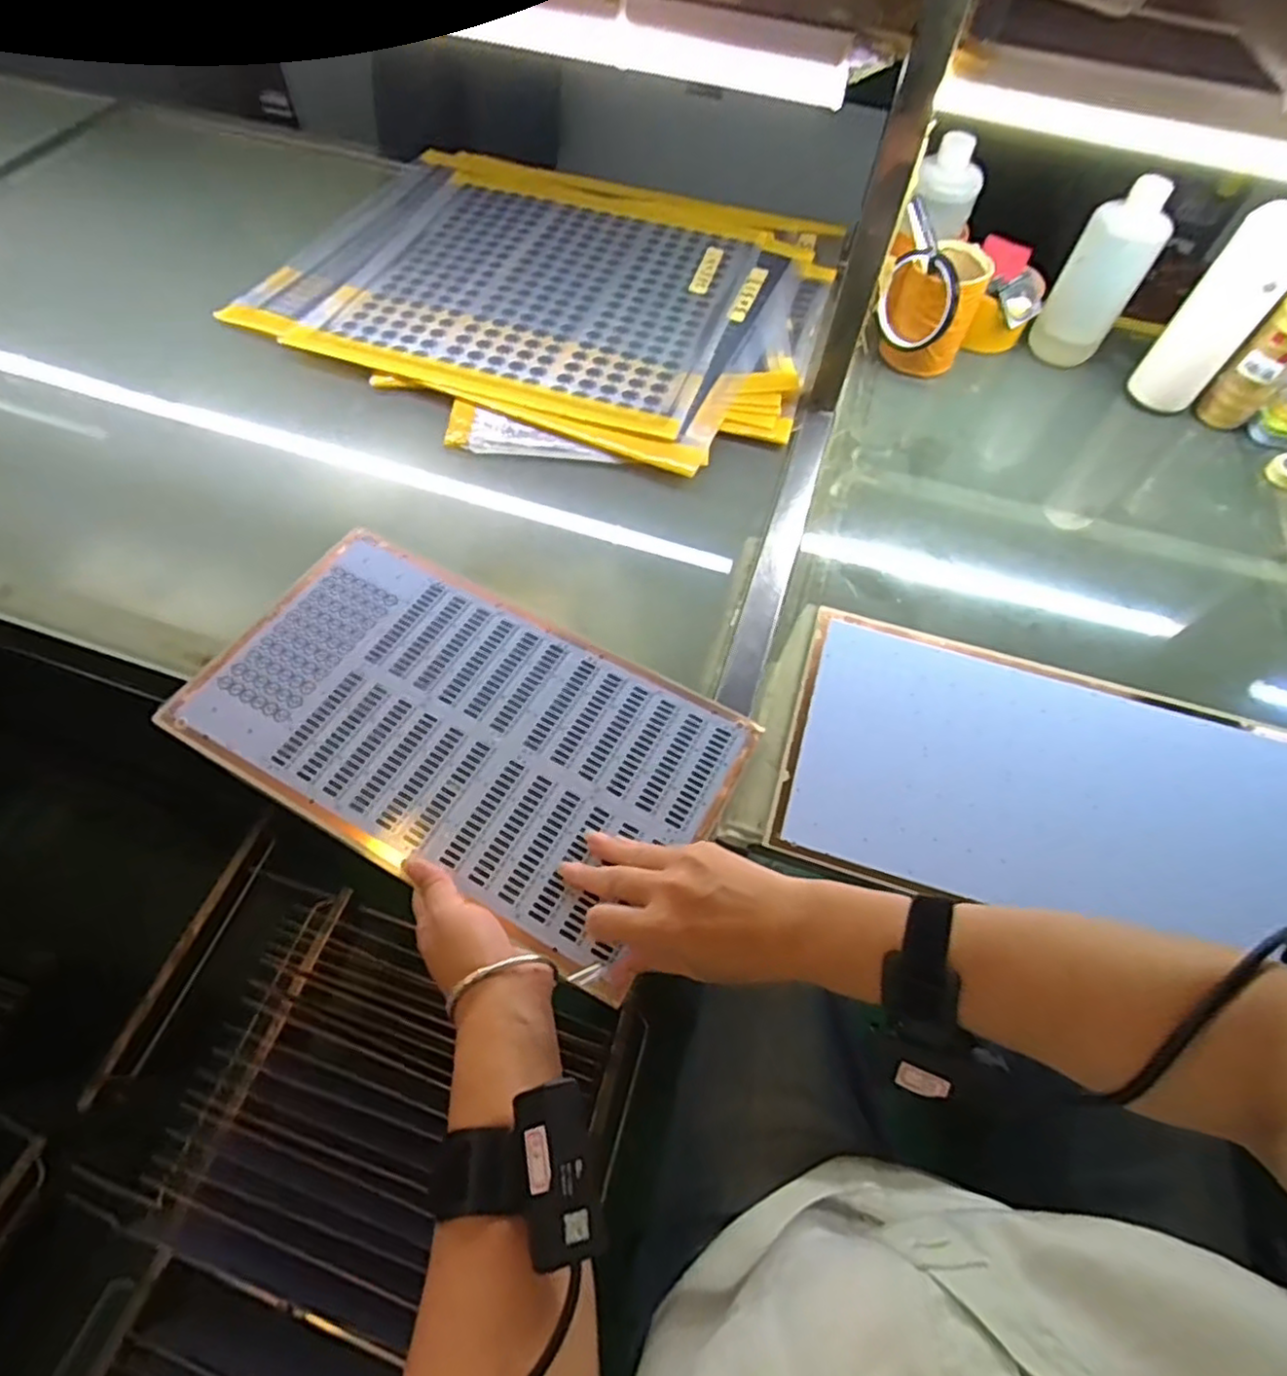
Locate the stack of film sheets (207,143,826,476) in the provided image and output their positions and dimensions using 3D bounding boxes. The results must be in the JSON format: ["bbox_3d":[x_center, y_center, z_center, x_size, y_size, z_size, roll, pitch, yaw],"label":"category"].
[{"bbox_3d":[-0.096,-0.486,0.817,0.615,0.020,0.549,20,62,8],"label":"stack of film sheets"}]

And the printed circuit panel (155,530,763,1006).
[{"bbox_3d":[-0.130,0.024,0.519,0.384,0.006,0.225,28,62,12],"label":"printed circuit panel"}]

